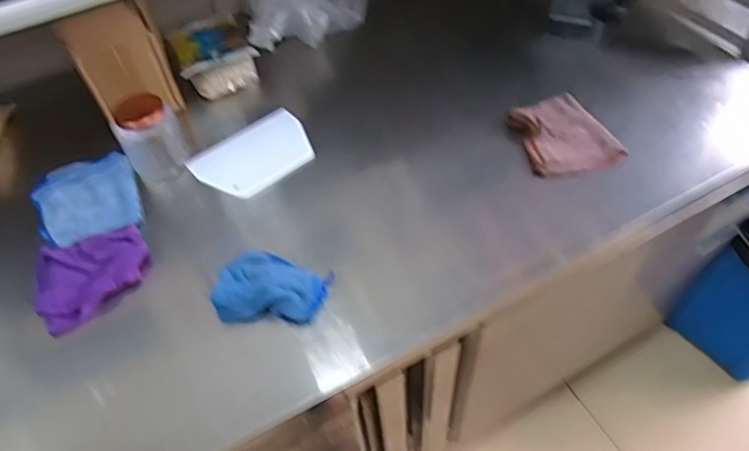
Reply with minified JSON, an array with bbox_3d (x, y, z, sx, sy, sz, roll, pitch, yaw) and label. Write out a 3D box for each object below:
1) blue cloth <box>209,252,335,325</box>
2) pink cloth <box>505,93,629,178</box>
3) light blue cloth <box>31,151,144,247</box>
[{"bbox_3d":[-0.129,0.075,0.697,0.135,0.041,0.094,5,54,8],"label":"blue cloth"},{"bbox_3d":[0.289,-0.144,0.860,0.143,0.042,0.145,-15,54,-7],"label":"pink cloth"},{"bbox_3d":[-0.421,-0.040,0.809,0.134,0.019,0.171,-24,55,-14],"label":"light blue cloth"}]

